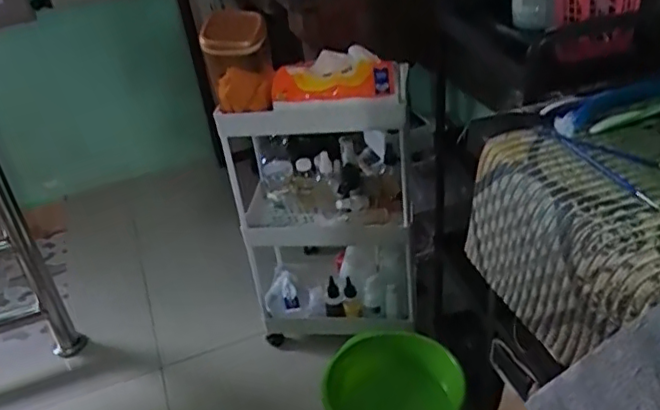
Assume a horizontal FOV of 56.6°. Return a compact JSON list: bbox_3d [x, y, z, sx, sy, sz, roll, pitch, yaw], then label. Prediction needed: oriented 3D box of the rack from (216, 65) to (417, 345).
[{"bbox_3d":[0.000,-0.030,1.394,0.362,0.599,0.388,-2,33,8],"label":"rack"}]

